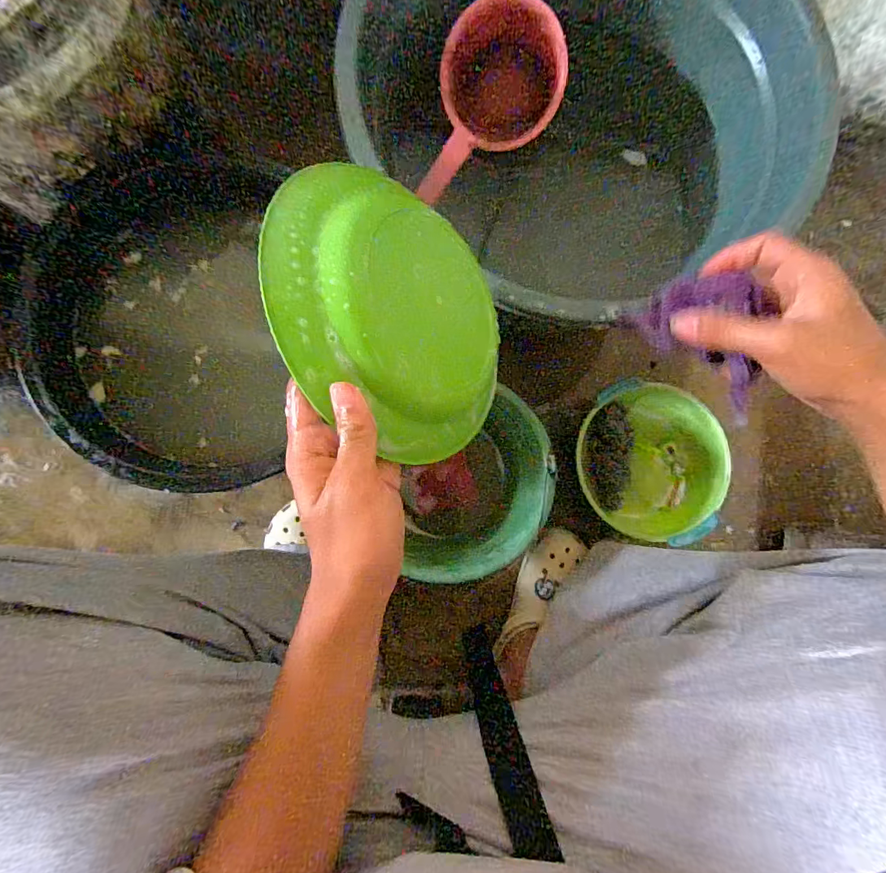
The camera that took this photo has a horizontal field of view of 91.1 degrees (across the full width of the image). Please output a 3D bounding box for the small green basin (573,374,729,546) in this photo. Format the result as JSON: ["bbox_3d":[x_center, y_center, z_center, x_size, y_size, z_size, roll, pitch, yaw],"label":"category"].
[{"bbox_3d":[0.288,0.030,0.613,0.201,0.071,0.213,0,85,-3],"label":"small green basin"}]

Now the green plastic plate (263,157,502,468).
[{"bbox_3d":[-0.026,-0.075,0.291,0.165,0.030,0.198,-39,116,-36],"label":"green plastic plate"}]

